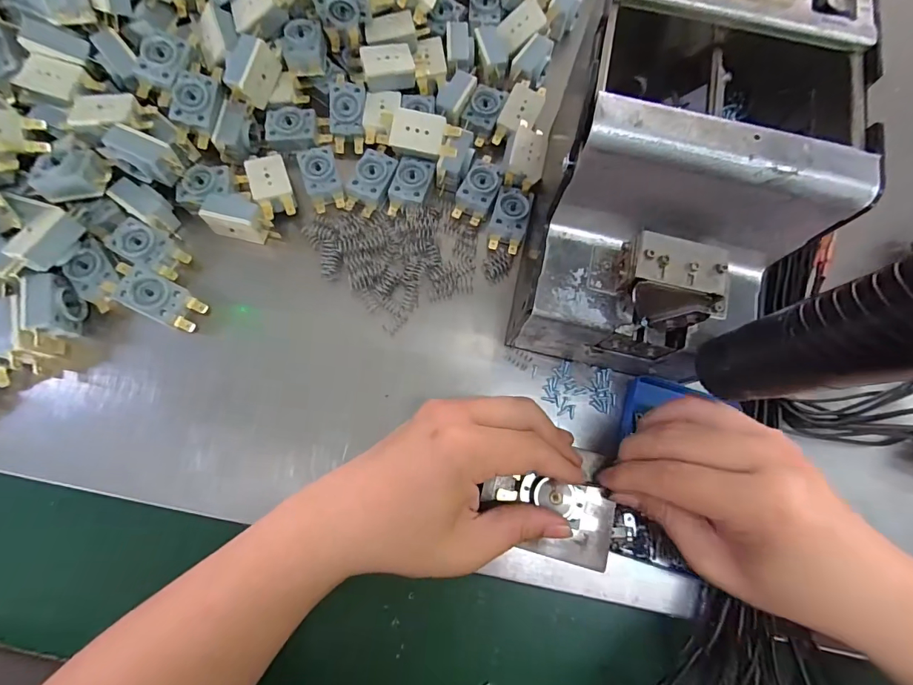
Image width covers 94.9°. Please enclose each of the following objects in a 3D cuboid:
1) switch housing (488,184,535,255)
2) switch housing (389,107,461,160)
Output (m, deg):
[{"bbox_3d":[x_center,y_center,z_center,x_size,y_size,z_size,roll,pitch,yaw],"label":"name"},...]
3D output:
[{"bbox_3d":[0.039,-0.090,0.306,0.026,0.010,0.045,16,77,2],"label":"switch housing"},{"bbox_3d":[-0.023,-0.149,0.304,0.048,0.016,0.029,8,105,-4],"label":"switch housing"}]

